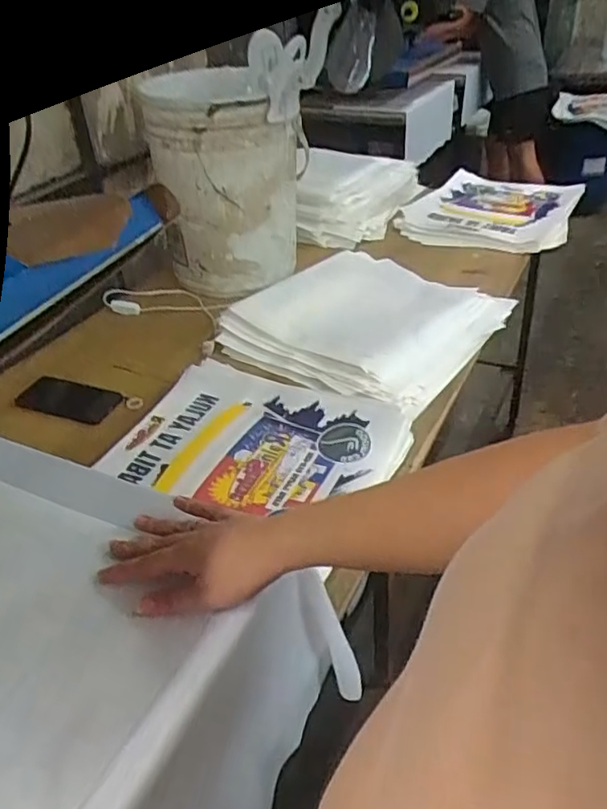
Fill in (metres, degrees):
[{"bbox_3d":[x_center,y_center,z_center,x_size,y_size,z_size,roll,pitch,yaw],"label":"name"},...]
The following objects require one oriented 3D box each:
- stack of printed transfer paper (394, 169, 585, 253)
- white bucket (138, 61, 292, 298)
[{"bbox_3d":[0.472,-0.494,1.599,0.415,0.079,0.444,10,38,17],"label":"stack of printed transfer paper"},{"bbox_3d":[-0.144,-0.415,1.205,0.249,0.388,0.256,-2,36,1],"label":"white bucket"}]

